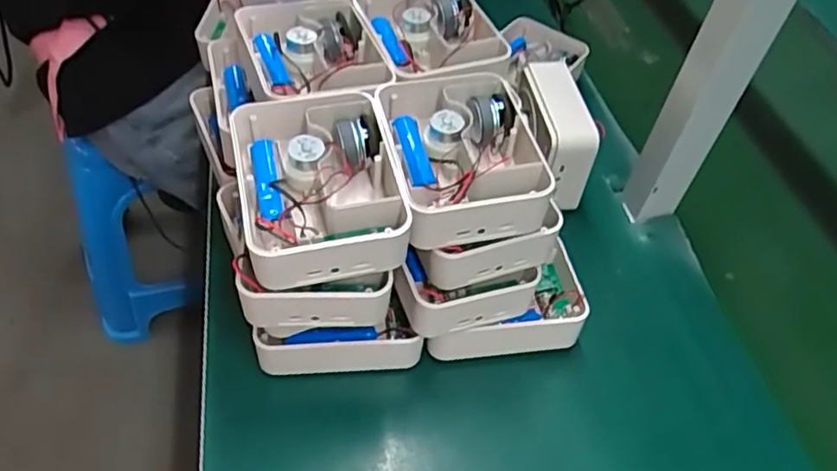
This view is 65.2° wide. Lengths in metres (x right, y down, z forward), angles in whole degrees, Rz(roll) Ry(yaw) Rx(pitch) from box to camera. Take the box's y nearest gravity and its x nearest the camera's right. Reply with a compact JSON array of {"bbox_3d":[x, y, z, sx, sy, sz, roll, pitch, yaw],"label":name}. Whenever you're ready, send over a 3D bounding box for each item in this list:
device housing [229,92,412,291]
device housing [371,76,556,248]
[{"bbox_3d":[-0.065,-0.032,0.430,0.101,0.046,0.125,-10,51,-15],"label":"device housing"},{"bbox_3d":[0.031,-0.059,0.460,0.100,0.041,0.127,-5,50,-11],"label":"device housing"}]

